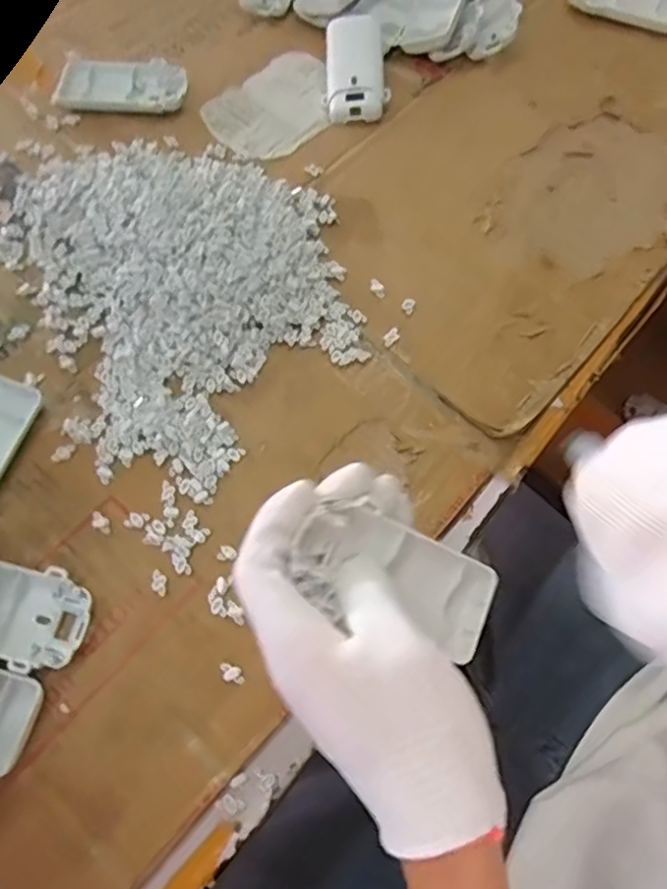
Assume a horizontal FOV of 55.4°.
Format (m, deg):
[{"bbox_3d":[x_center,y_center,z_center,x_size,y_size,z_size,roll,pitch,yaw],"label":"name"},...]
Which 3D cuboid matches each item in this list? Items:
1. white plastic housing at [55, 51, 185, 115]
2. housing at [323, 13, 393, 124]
[{"bbox_3d":[-0.167,-0.281,0.499,0.099,0.011,0.053,8,69,1],"label":"white plastic housing"},{"bbox_3d":[0.019,-0.298,0.503,0.049,0.027,0.090,3,69,0],"label":"housing"}]

